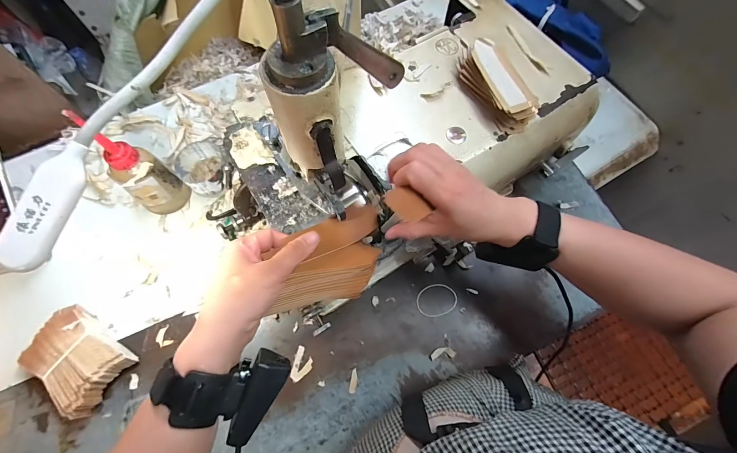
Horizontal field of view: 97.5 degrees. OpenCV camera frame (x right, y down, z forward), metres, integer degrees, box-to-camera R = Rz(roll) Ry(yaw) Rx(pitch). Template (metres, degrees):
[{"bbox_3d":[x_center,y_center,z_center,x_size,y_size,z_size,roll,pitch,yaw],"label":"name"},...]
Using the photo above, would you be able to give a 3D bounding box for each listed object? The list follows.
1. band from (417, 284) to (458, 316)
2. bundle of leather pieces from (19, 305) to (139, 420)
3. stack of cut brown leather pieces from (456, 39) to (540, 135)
[{"bbox_3d":[0.097,0.104,0.457,0.058,0.004,0.044,-12,72,-6],"label":"band"},{"bbox_3d":[-0.349,0.157,0.392,0.110,0.052,0.076,34,74,9],"label":"bundle of leather pieces"},{"bbox_3d":[0.157,-0.174,0.394,0.059,0.036,0.123,-22,72,-10],"label":"stack of cut brown leather pieces"}]

